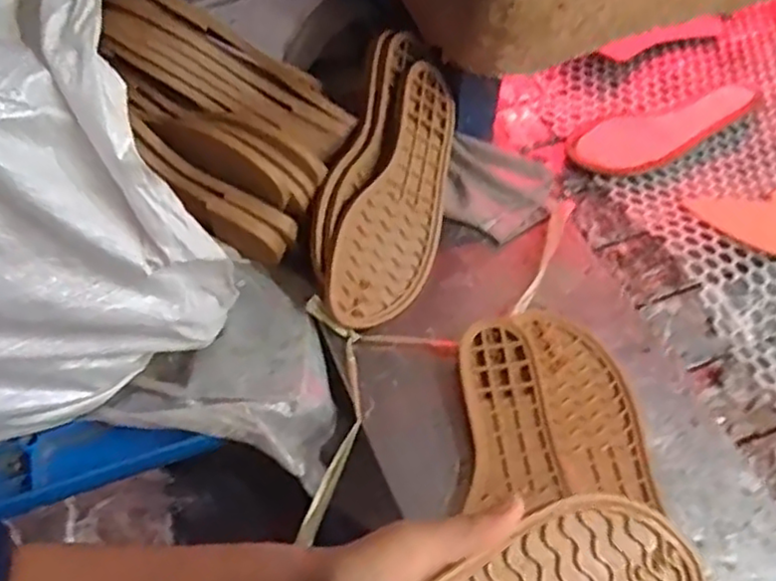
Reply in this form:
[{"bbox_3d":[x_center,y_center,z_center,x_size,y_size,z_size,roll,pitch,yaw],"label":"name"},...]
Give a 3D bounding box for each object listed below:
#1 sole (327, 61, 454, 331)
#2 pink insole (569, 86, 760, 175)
[{"bbox_3d":[0.015,-0.075,0.553,0.082,0.013,0.228,33,68,-28],"label":"sole"},{"bbox_3d":[0.281,-0.170,0.696,0.213,0.011,0.076,-28,61,-17],"label":"pink insole"}]

